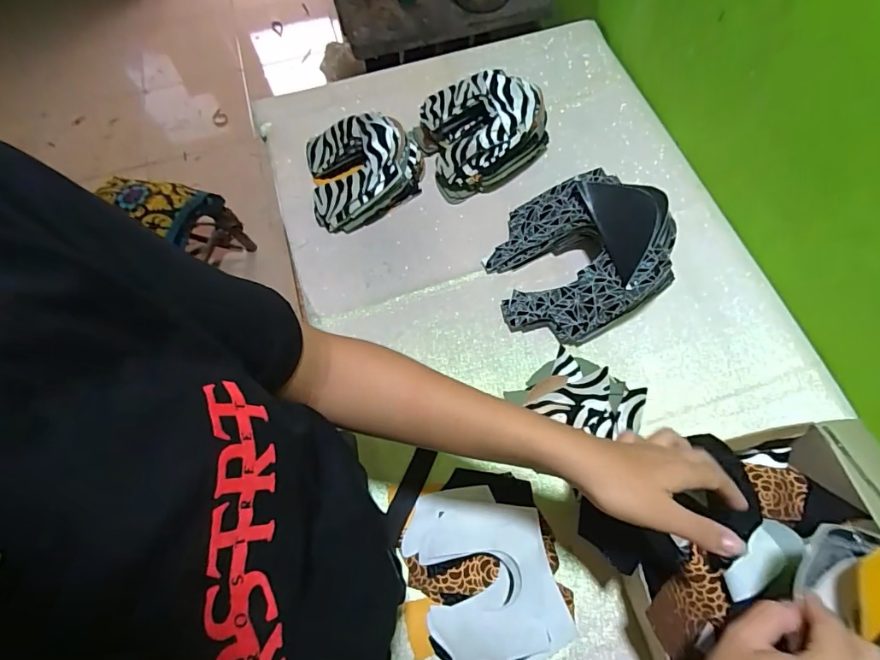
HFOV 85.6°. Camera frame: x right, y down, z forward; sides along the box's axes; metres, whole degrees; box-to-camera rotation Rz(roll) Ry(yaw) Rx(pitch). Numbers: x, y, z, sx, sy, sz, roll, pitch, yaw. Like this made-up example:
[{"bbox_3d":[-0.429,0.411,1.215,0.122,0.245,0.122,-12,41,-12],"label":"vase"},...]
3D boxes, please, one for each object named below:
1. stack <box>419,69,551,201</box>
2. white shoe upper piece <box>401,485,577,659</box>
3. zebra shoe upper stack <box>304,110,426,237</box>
[{"bbox_3d":[0.065,-0.299,0.705,0.175,0.091,0.167,-17,66,-5],"label":"stack"},{"bbox_3d":[0.043,0.247,0.490,0.138,0.023,0.165,-13,65,-3],"label":"white shoe upper piece"},{"bbox_3d":[-0.110,-0.237,0.691,0.167,0.085,0.155,-12,65,-3],"label":"zebra shoe upper stack"}]

